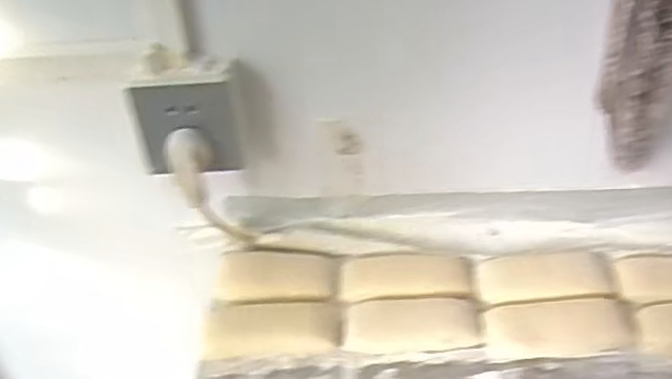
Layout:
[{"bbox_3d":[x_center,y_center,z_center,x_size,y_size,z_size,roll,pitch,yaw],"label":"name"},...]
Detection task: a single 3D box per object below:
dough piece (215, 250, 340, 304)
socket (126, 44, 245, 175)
[{"bbox_3d":[-0.054,0.080,0.655,0.109,0.020,0.069,0,38,6],"label":"dough piece"},{"bbox_3d":[-0.125,-0.066,0.596,0.090,0.099,0.043,-5,38,-1],"label":"socket"}]

